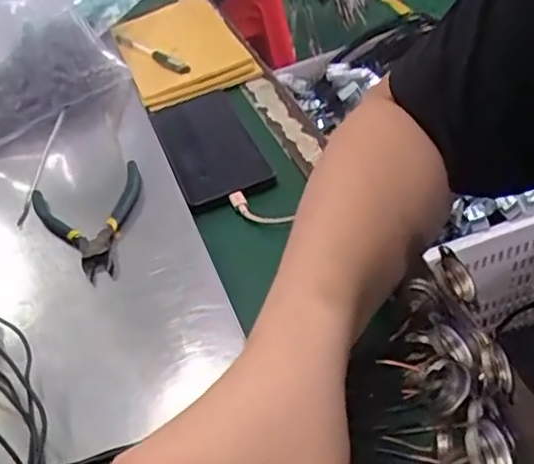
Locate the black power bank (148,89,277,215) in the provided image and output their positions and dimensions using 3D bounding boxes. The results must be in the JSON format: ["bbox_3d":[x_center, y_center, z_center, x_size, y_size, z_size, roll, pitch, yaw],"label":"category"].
[{"bbox_3d":[-0.053,-0.085,0.596,0.083,0.010,0.170,-19,42,-9],"label":"black power bank"}]

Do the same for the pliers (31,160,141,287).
[{"bbox_3d":[-0.135,-0.005,0.503,0.086,0.018,0.119,-17,42,-6],"label":"pliers"}]

